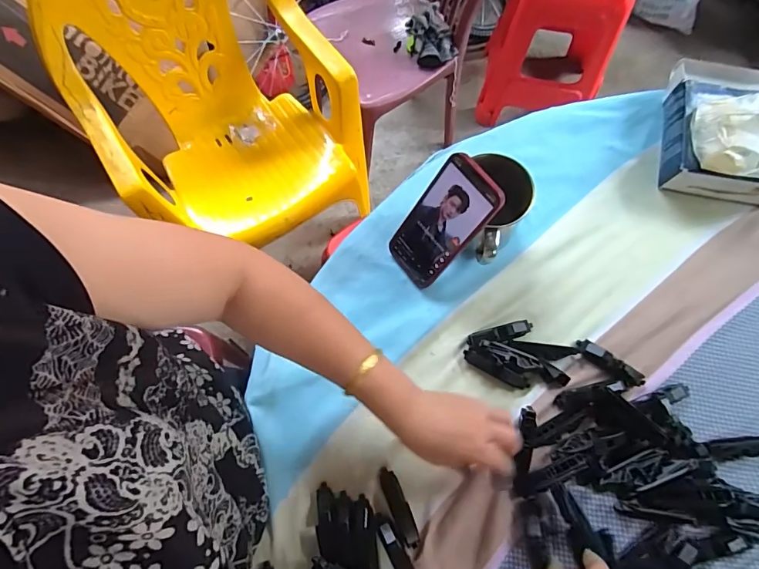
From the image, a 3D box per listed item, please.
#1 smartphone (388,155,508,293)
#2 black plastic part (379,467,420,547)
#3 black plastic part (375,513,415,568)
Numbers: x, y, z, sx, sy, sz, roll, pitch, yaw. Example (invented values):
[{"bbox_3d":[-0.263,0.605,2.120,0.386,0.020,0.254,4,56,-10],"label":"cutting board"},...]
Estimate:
[{"bbox_3d":[0.069,-0.067,0.503,0.013,0.161,0.076,-23,70,-42],"label":"smartphone"},{"bbox_3d":[0.021,0.235,0.464,0.019,0.004,0.079,-24,73,-8],"label":"black plastic part"},{"bbox_3d":[0.019,0.275,0.445,0.019,0.011,0.080,-28,74,-9],"label":"black plastic part"}]

